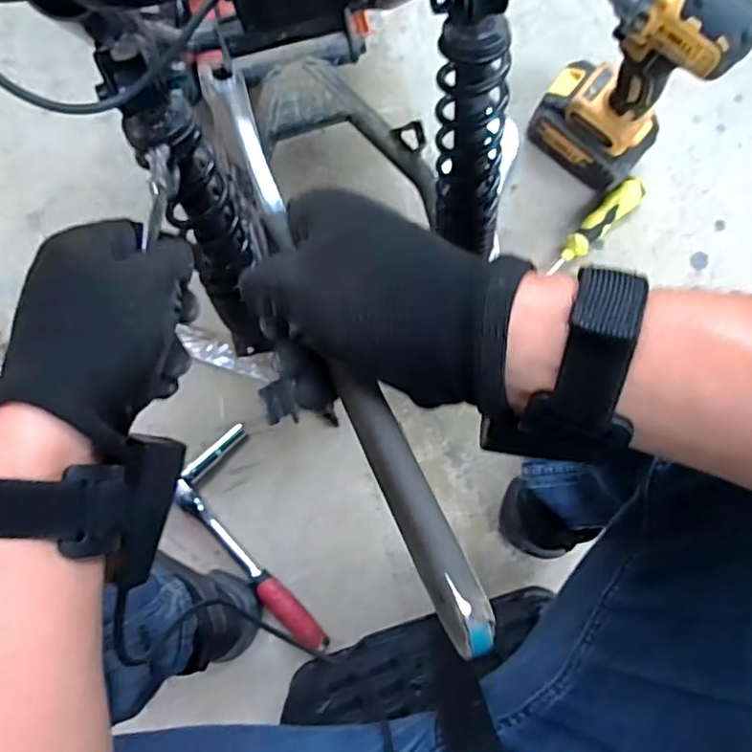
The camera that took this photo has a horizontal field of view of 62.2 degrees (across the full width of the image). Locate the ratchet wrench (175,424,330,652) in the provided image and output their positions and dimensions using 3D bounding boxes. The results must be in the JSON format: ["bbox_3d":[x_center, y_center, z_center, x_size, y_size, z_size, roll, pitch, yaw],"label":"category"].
[{"bbox_3d":[-0.132,0.180,0.651,0.078,0.041,0.240,-23,88,-3],"label":"ratchet wrench"}]

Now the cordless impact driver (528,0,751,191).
[{"bbox_3d":[0.222,-0.281,0.585,0.153,0.263,0.074,40,86,0],"label":"cordless impact driver"}]

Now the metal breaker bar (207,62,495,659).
[{"bbox_3d":[-0.020,-0.025,0.253,0.017,0.024,0.270,-25,68,-3],"label":"metal breaker bar"}]

